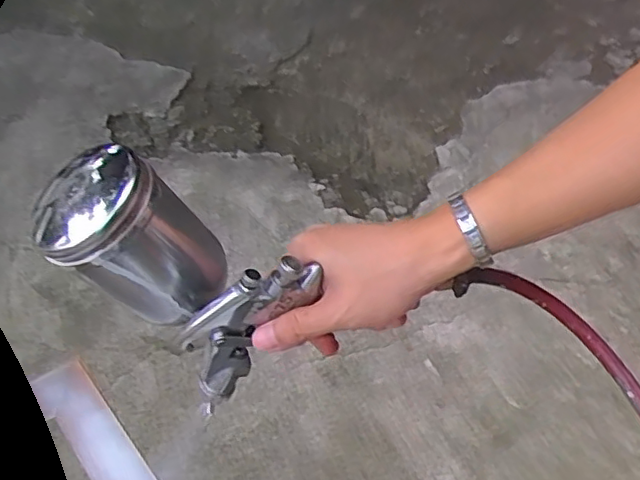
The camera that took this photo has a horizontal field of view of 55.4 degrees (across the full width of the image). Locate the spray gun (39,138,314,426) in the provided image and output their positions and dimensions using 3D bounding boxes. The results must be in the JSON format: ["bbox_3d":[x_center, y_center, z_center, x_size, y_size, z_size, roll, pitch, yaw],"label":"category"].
[{"bbox_3d":[-0.082,0.018,0.374,0.111,0.174,0.075,-26,29,35],"label":"spray gun"}]

